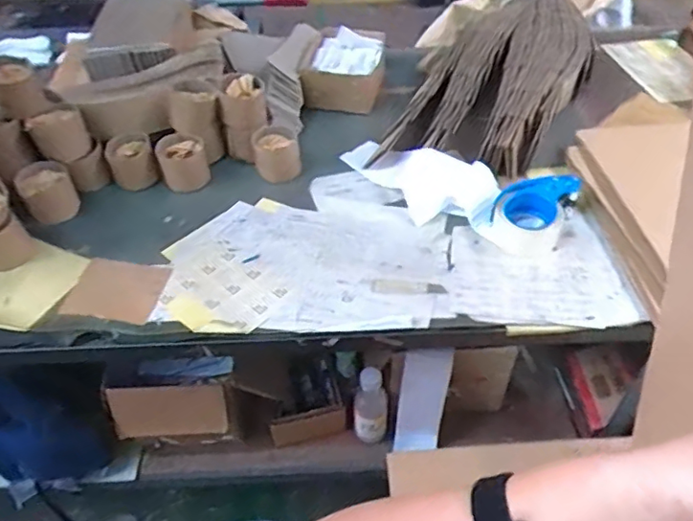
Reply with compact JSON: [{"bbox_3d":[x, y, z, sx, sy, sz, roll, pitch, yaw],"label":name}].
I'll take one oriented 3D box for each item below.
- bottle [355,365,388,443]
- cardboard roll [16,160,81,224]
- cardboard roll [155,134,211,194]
[{"bbox_3d":[0.049,0.279,1.081,0.054,0.186,0.053,13,48,14],"label":"bottle"},{"bbox_3d":[-0.533,-0.130,1.022,0.086,0.085,0.082,-21,49,-17],"label":"cardboard roll"},{"bbox_3d":[-0.302,-0.180,1.067,0.083,0.086,0.071,-14,47,-11],"label":"cardboard roll"}]

